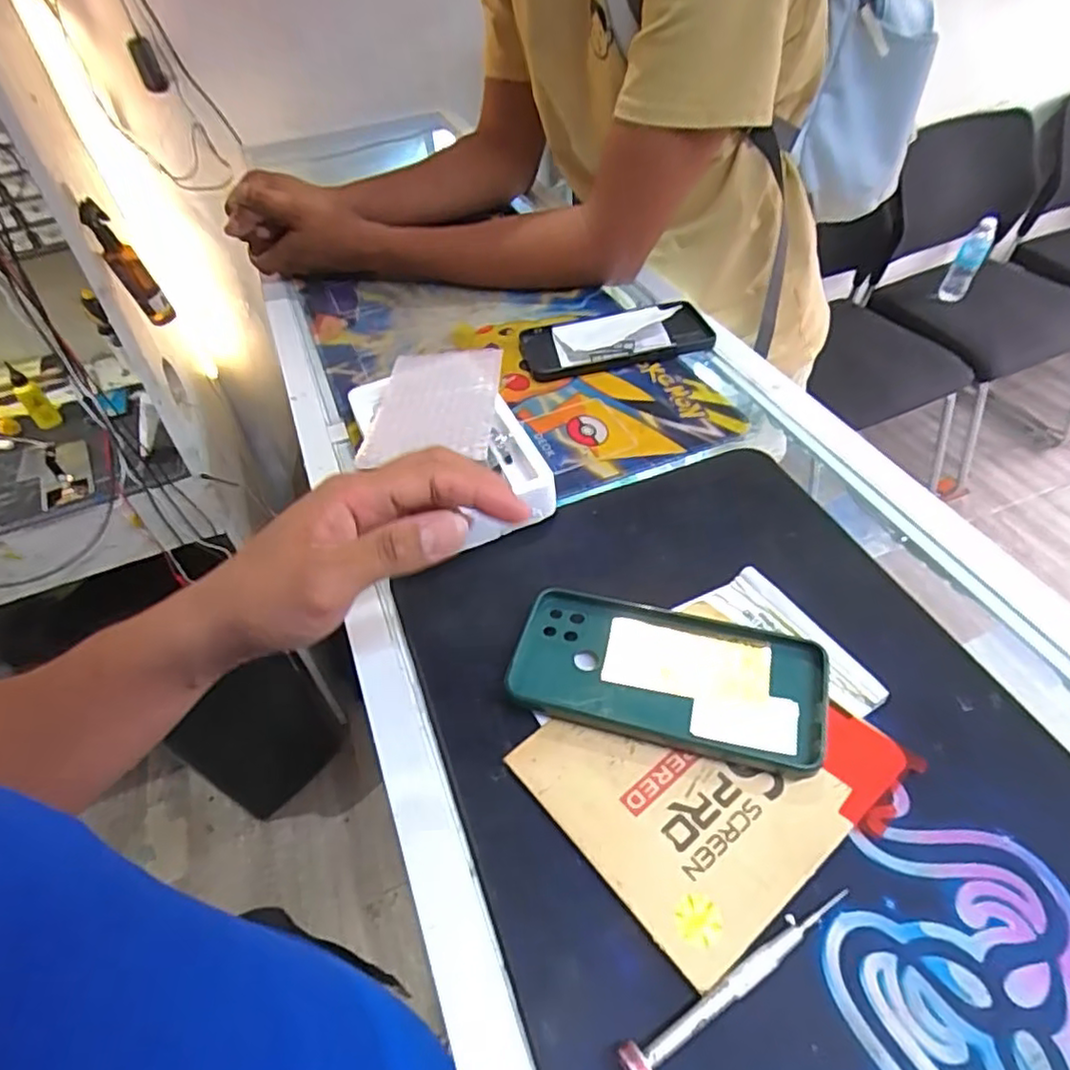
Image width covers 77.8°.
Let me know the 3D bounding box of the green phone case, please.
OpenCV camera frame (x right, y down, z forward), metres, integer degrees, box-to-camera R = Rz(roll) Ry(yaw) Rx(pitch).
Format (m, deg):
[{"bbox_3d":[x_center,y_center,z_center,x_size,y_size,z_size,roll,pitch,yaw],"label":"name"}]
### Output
[{"bbox_3d":[0.072,0.077,0.372,0.168,0.015,0.081,9,49,15],"label":"green phone case"}]

